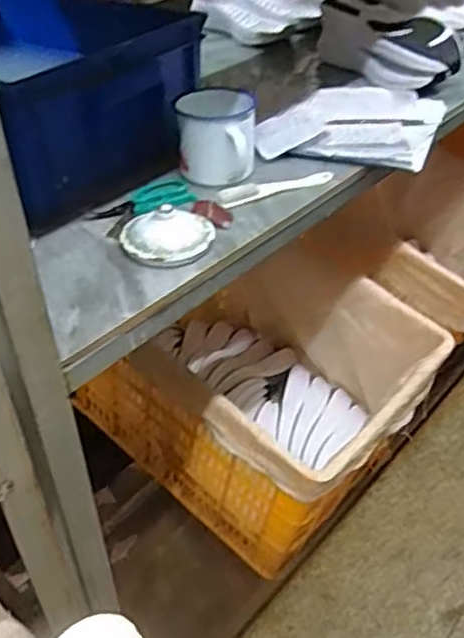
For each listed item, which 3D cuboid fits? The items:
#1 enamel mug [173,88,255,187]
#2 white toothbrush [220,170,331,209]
[{"bbox_3d":[-0.021,-0.232,0.864,0.100,0.086,0.106,2,39,1],"label":"enamel mug"},{"bbox_3d":[0.059,-0.171,0.850,0.159,0.007,0.026,-16,42,-20],"label":"white toothbrush"}]

